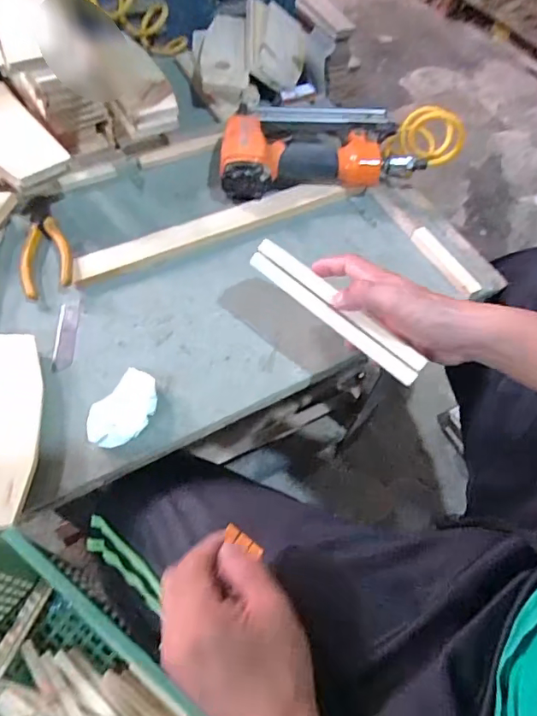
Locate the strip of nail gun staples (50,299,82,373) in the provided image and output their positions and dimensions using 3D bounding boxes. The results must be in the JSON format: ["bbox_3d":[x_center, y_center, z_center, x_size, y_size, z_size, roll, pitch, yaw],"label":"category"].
[{"bbox_3d":[-0.210,-0.024,0.516,0.020,0.004,0.085,3,59,-12],"label":"strip of nail gun staples"}]

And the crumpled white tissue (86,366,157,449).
[{"bbox_3d":[-0.133,0.050,0.468,0.047,0.025,0.080,27,61,9],"label":"crumpled white tissue"}]

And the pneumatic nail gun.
[{"bbox_3d":[0.064,-0.279,0.650,0.255,0.059,0.156,-3,61,-7],"label":"pneumatic nail gun"}]

